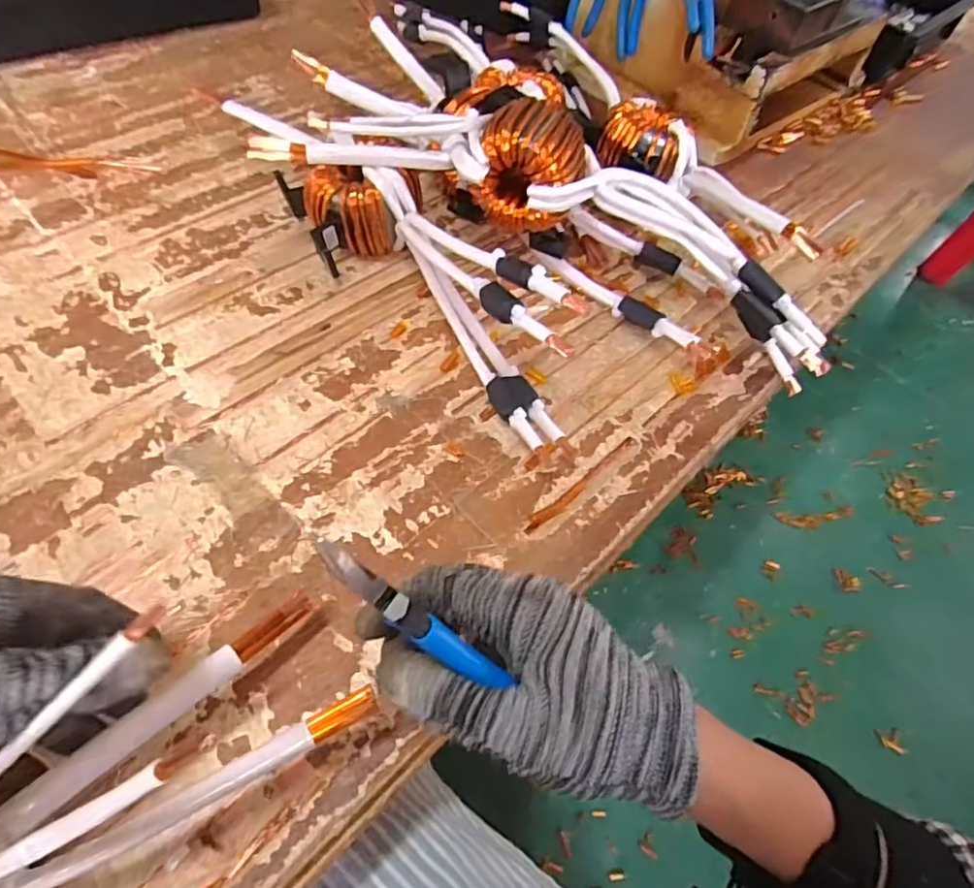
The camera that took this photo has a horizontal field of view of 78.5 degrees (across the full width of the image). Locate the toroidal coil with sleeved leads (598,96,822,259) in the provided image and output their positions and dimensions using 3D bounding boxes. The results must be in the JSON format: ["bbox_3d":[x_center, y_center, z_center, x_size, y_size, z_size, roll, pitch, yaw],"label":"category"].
[{"bbox_3d":[0.173,-0.214,0.486,0.078,0.051,0.215,-28,63,-23],"label":"toroidal coil with sleeved leads"}]

